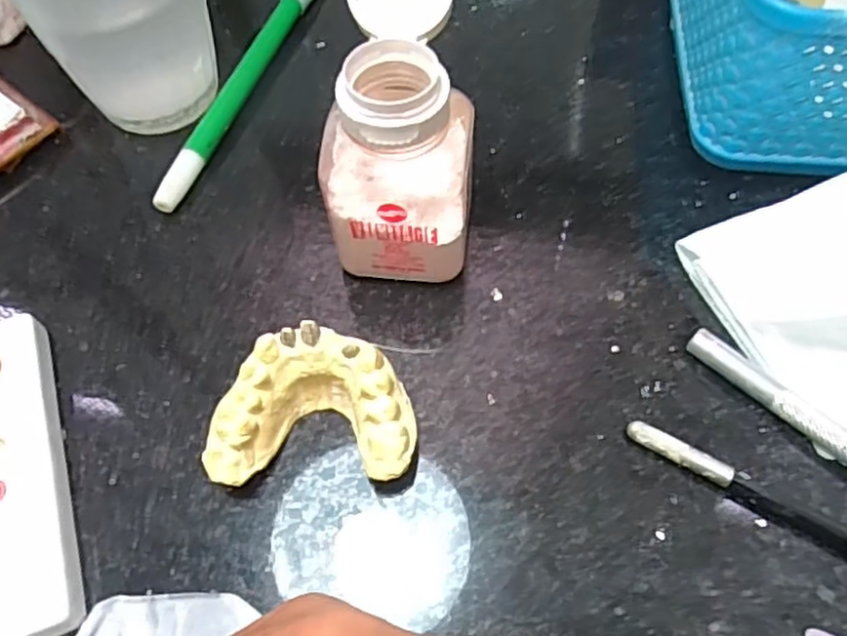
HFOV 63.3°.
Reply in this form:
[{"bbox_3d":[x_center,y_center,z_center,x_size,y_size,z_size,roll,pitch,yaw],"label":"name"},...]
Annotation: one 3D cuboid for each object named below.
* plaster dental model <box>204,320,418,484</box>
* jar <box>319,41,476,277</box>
[{"bbox_3d":[-0.030,0.025,0.189,0.054,0.026,0.037,0,60,0],"label":"plaster dental model"},{"bbox_3d":[-0.008,-0.041,0.201,0.043,0.067,0.033,3,60,2],"label":"jar"}]

